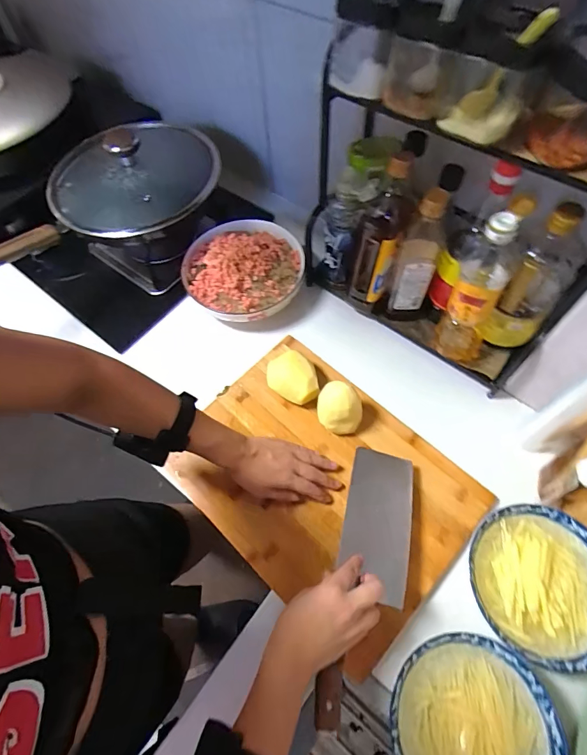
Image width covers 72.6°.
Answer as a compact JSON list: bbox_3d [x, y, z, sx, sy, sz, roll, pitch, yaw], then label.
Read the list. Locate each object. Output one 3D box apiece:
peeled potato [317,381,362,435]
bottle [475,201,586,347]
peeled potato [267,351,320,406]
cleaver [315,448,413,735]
[{"bbox_3d":[0.069,0.049,0.598,0.064,0.085,0.054,8,63,7],"label":"peeled potato"},{"bbox_3d":[0.329,-0.117,0.548,0.061,0.226,0.070,-42,68,-17],"label":"bottle"},{"bbox_3d":[-0.002,0.004,0.636,0.060,0.064,0.091,-42,69,-17],"label":"peeled potato"},{"bbox_3d":[0.092,0.236,0.489,0.087,0.025,0.310,15,54,10],"label":"cleaver"}]

